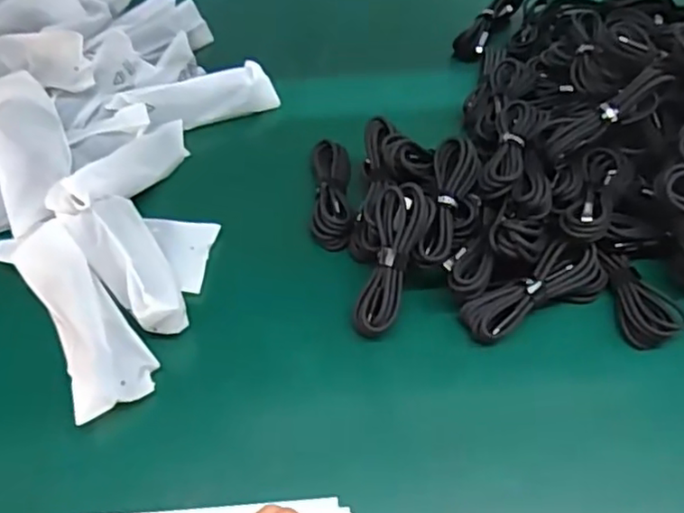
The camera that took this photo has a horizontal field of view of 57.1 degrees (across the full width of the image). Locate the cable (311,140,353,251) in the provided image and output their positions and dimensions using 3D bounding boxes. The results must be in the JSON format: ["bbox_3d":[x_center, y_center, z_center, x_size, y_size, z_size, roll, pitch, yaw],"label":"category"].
[{"bbox_3d":[-0.009,-0.054,0.531,0.032,0.020,0.106,1,53,-1],"label":"cable"}]

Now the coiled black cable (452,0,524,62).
[{"bbox_3d":[0.161,-0.251,0.675,0.030,0.022,0.103,35,74,21],"label":"coiled black cable"}]

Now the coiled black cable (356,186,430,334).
[{"bbox_3d":[0.034,0.003,0.457,0.036,0.019,0.110,13,85,8],"label":"coiled black cable"}]

